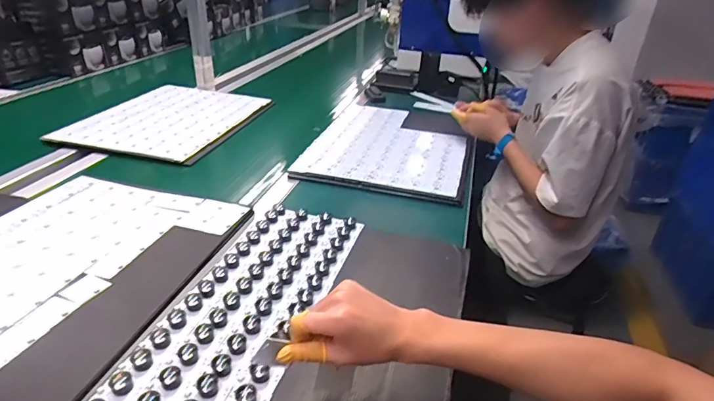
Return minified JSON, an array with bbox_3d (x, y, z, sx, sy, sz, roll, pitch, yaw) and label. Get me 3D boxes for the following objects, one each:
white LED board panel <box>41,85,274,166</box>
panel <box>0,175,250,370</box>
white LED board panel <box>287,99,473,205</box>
[{"bbox_3d":[-0.491,-0.218,1.208,0.380,0.026,0.463,8,30,10],"label":"white LED board panel"},{"bbox_3d":[-0.440,0.089,0.650,0.325,0.012,0.468,12,31,15],"label":"panel"},{"bbox_3d":[0.089,-0.149,1.115,0.370,0.028,0.503,10,30,13],"label":"white LED board panel"}]

